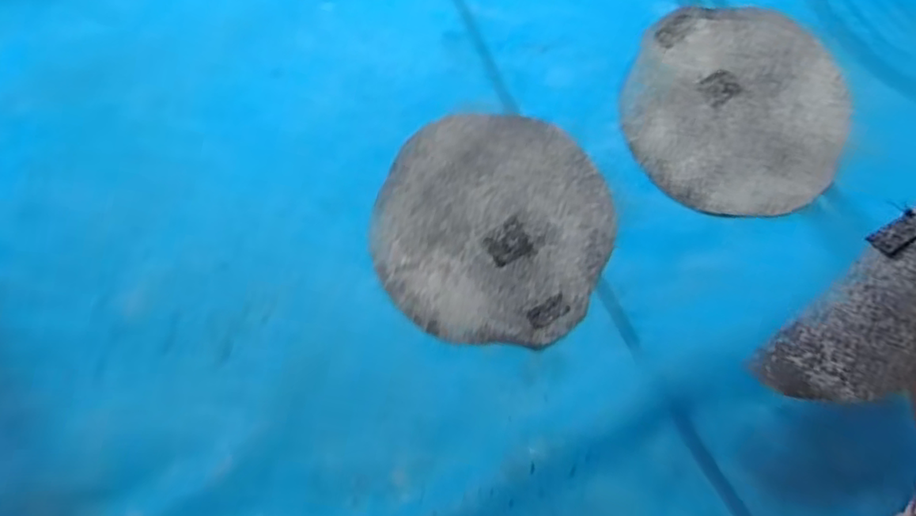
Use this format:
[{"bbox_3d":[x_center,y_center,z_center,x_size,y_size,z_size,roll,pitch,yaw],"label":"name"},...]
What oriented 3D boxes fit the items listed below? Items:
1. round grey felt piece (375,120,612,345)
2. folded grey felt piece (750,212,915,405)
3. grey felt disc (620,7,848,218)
[{"bbox_3d":[0.022,-0.020,0.376,0.140,0.005,0.145,0,76,0],"label":"round grey felt piece"},{"bbox_3d":[0.210,0.015,0.273,0.056,0.021,0.146,39,109,9],"label":"folded grey felt piece"},{"bbox_3d":[0.185,-0.100,0.405,0.144,0.004,0.145,0,78,-1],"label":"grey felt disc"}]

